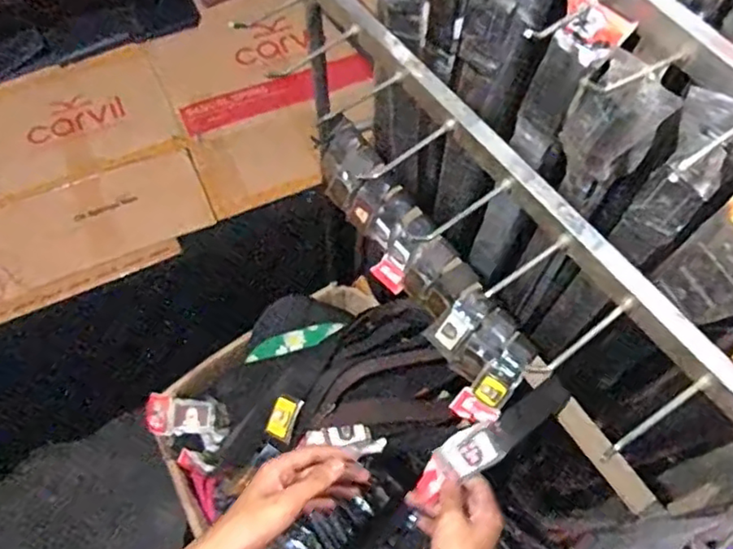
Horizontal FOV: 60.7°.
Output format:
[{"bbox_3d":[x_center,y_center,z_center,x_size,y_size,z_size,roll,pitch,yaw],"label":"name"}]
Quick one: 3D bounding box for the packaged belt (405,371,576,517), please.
[{"bbox_3d":[0.125,0.169,0.639,0.196,0.023,0.041,-29,69,-16],"label":"packaged belt"}]

